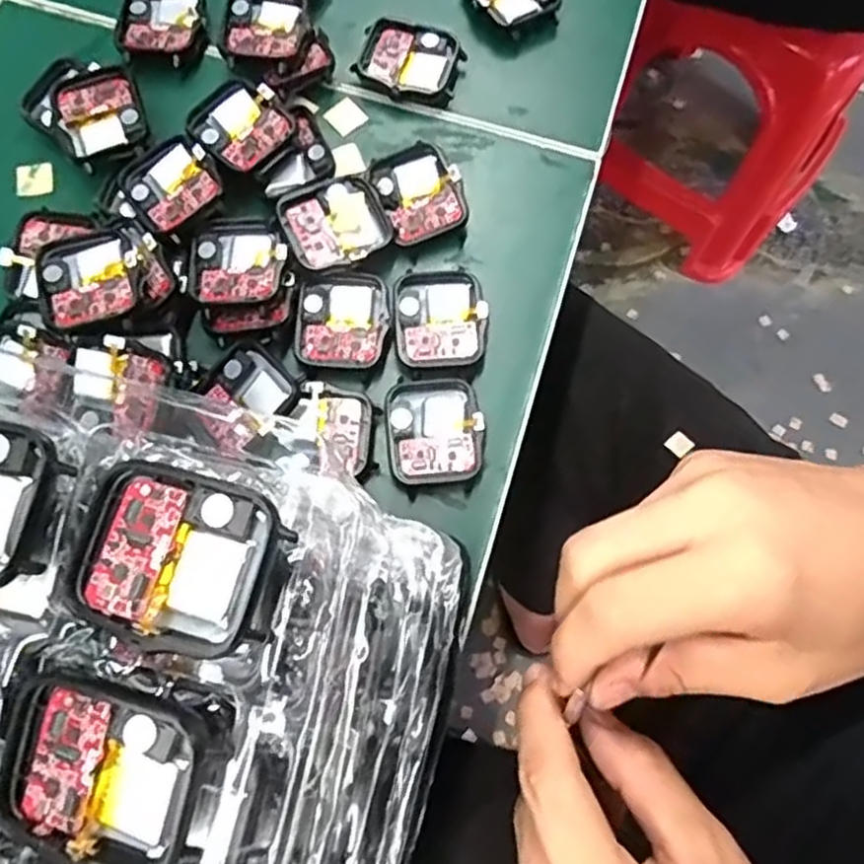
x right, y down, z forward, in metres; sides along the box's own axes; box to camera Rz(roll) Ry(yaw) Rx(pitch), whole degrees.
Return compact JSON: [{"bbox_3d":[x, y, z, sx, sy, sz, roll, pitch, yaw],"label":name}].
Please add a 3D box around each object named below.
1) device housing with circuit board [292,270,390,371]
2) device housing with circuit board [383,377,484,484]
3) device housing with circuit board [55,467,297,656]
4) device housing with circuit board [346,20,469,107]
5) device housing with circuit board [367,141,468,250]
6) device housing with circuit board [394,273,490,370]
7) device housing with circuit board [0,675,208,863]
[{"bbox_3d":[-0.038,-0.047,0.294,0.039,0.005,0.041,1,76,0],"label":"device housing with circuit board"},{"bbox_3d":[0.000,-0.001,0.286,0.038,0.011,0.043,-6,76,-2],"label":"device housing with circuit board"},{"bbox_3d":[-0.058,0.028,0.158,0.047,0.006,0.037,15,77,2],"label":"device housing with circuit board"},{"bbox_3d":[-0.011,-0.173,0.329,0.047,0.009,0.040,20,77,5],"label":"device housing with circuit board"},{"bbox_3d":[-0.006,-0.105,0.310,0.034,0.015,0.041,-22,77,-5],"label":"device housing with circuit board"},{"bbox_3d":[0.003,-0.048,0.296,0.037,0.010,0.042,-2,76,-1],"label":"device housing with circuit board"},{"bbox_3d":[-0.071,0.073,0.151,0.044,0.005,0.037,14,91,9],"label":"device housing with circuit board"}]

